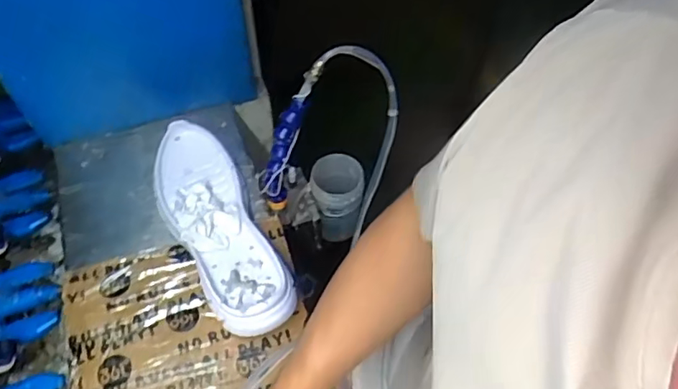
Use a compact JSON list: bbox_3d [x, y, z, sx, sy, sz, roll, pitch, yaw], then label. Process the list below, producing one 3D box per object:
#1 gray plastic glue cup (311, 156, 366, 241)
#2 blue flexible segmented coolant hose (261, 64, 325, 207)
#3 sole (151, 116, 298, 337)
[{"bbox_3d":[-0.005,0.006,0.814,0.068,0.117,0.072,2,56,-4],"label":"gray plastic glue cup"},{"bbox_3d":[-0.059,-0.061,0.638,0.025,0.190,0.036,31,33,16],"label":"blue flexible segmented coolant hose"},{"bbox_3d":[-0.141,0.032,0.655,0.099,0.052,0.291,-22,61,-18],"label":"sole"}]

